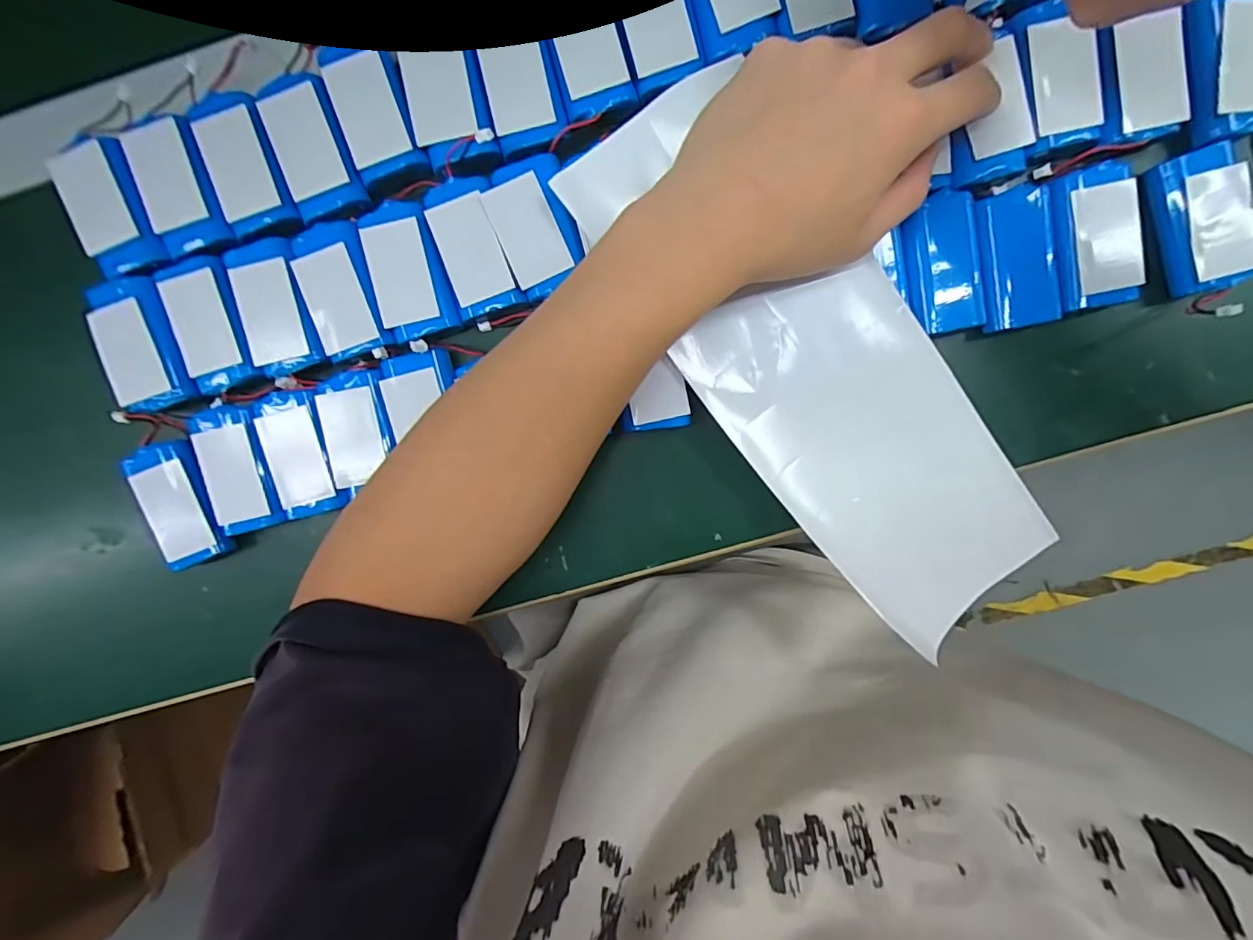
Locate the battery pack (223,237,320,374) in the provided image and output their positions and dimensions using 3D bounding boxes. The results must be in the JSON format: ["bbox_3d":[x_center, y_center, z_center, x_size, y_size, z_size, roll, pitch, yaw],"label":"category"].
[{"bbox_3d":[-0.185,-0.085,0.280,0.036,0.006,0.063,-13,93,3],"label":"battery pack"}]

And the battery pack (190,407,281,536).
[{"bbox_3d":[-0.211,0.000,0.291,0.034,0.010,0.067,-15,93,4],"label":"battery pack"}]

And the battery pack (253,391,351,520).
[{"bbox_3d":[-0.177,-0.008,0.290,0.033,0.009,0.067,-16,93,4],"label":"battery pack"}]

